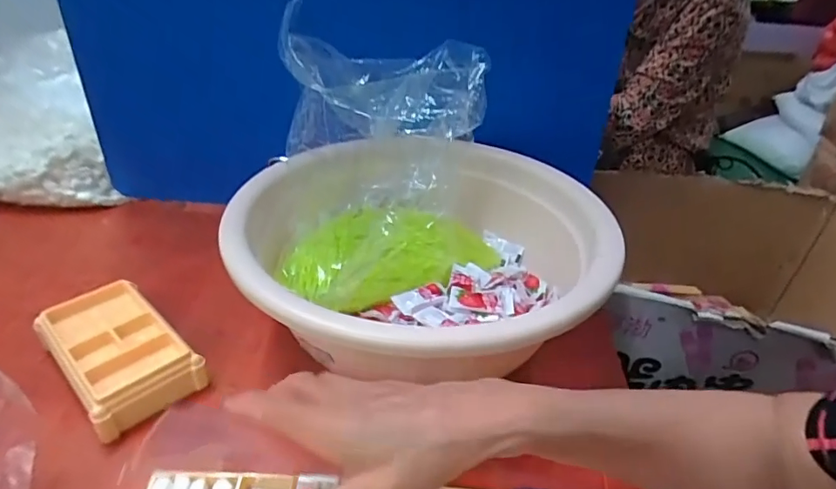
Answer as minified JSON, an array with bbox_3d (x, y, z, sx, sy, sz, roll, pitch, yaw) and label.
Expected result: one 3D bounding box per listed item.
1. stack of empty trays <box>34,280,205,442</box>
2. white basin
[{"bbox_3d":[-0.248,0.088,0.416,0.137,0.036,0.080,28,41,33],"label":"stack of empty trays"},{"bbox_3d":[0.013,0.005,0.455,0.292,0.103,0.334,21,37,24],"label":"white basin"}]

